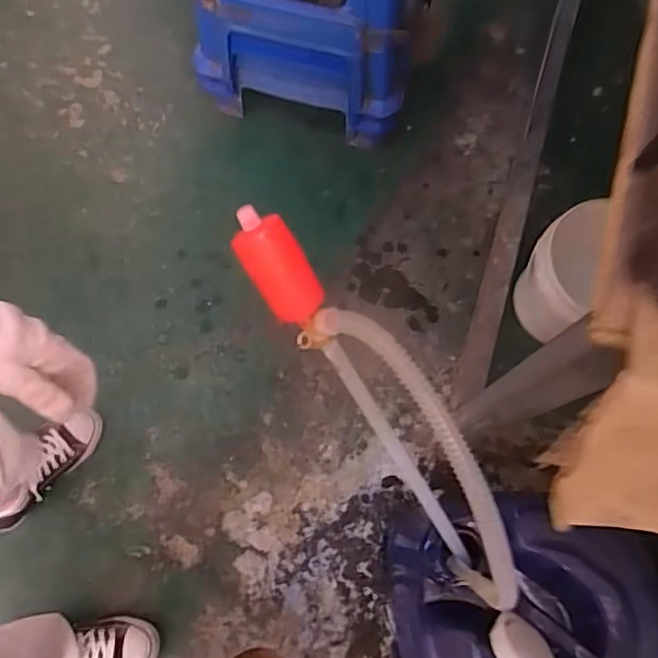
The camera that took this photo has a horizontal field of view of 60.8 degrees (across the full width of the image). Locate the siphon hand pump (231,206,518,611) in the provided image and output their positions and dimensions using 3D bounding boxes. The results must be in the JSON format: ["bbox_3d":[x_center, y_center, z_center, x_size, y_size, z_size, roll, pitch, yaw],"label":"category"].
[{"bbox_3d":[0.051,0.075,0.495,0.058,0.167,0.410,-36,98,-10],"label":"siphon hand pump"}]

